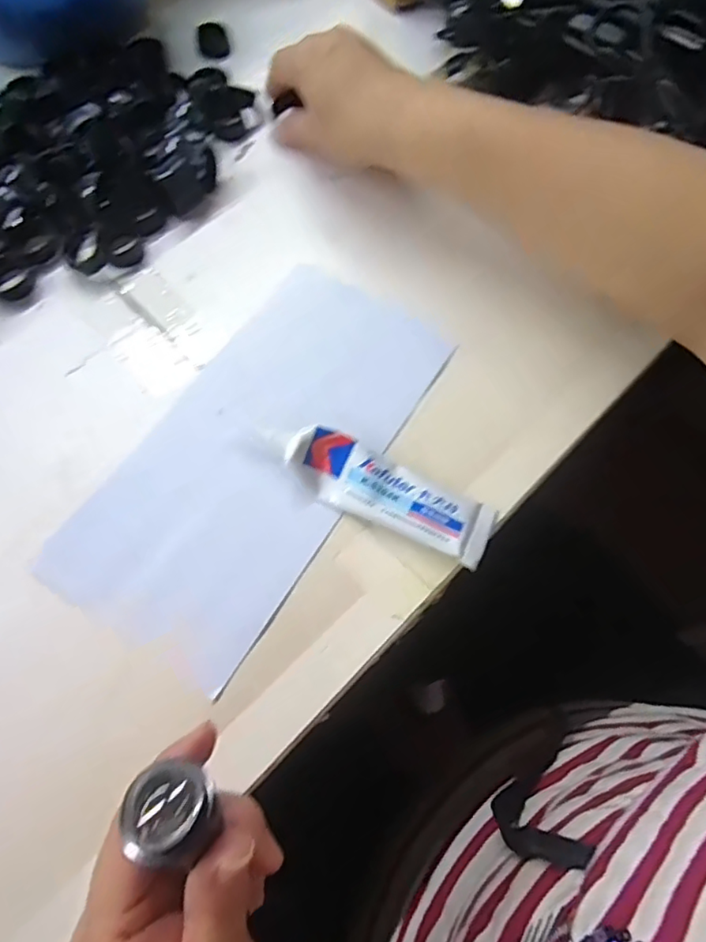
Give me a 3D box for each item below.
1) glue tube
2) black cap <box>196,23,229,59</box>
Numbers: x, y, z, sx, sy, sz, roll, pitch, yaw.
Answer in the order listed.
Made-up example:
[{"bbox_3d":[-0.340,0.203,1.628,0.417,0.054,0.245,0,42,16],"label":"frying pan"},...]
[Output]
[{"bbox_3d":[0.013,0.009,0.292,0.121,0.020,0.033,24,68,9],"label":"glue tube"},{"bbox_3d":[-0.111,-0.341,0.450,0.023,0.010,0.026,-13,67,-7],"label":"black cap"}]

